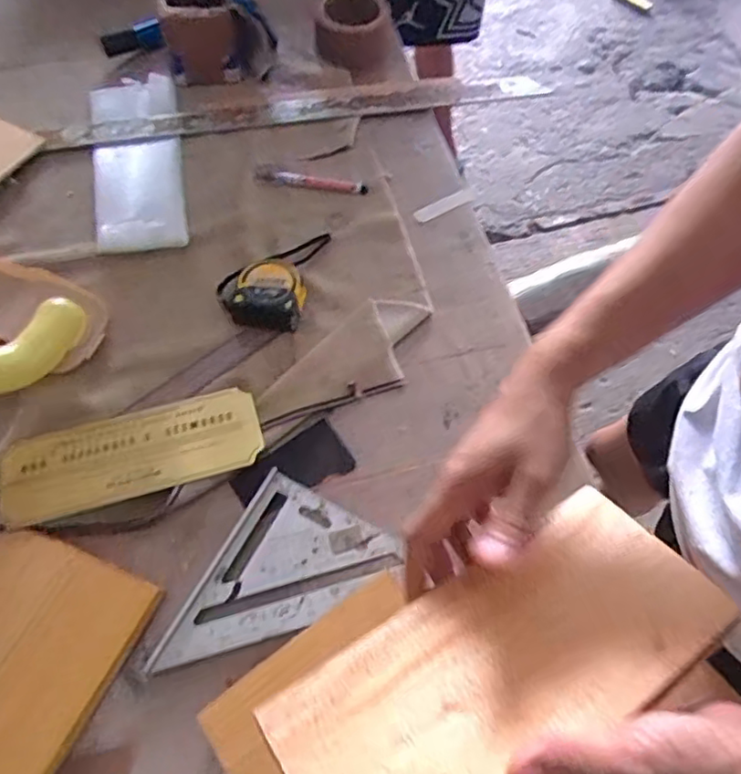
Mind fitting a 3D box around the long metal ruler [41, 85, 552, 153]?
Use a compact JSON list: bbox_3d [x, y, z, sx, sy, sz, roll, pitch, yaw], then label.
[{"bbox_3d":[-0.080,-0.343,0.777,0.609,0.010,0.037,-10,70,-8],"label":"long metal ruler"}]

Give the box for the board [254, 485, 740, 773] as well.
[{"bbox_3d":[0.075,0.147,0.334,0.246,0.008,0.113,-25,46,-25],"label":"board"}]

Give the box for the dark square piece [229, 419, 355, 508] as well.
[{"bbox_3d":[-0.070,0.072,0.554,0.102,0.009,0.053,-31,67,-17],"label":"dark square piece"}]

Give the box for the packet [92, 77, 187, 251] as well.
[{"bbox_3d":[-0.270,-0.268,0.719,0.098,0.017,0.276,-9,63,-7],"label":"packet"}]

